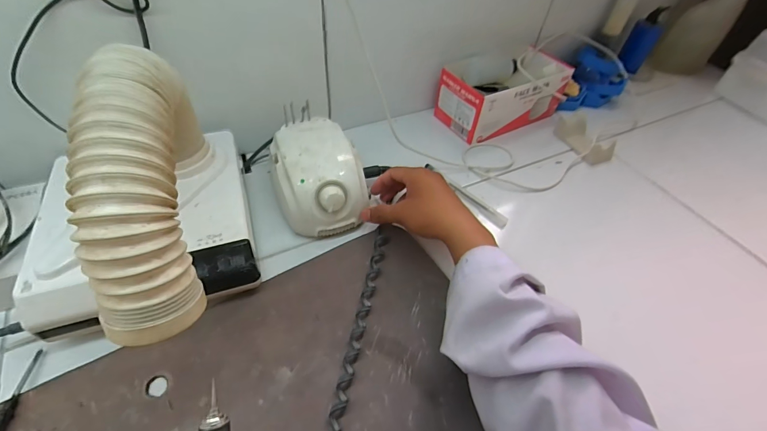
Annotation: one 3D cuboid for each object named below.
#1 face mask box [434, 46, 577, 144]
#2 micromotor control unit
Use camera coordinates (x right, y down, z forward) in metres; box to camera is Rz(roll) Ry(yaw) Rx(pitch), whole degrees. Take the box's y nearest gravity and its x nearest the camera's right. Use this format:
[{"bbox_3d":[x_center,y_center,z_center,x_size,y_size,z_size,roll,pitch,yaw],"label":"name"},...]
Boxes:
[{"bbox_3d":[0.201,-0.207,0.602,0.203,0.082,0.115,-24,56,-23],"label":"face mask box"},{"bbox_3d":[-0.081,-0.050,0.441,0.103,0.068,0.130,-14,53,-16],"label":"micromotor control unit"}]

